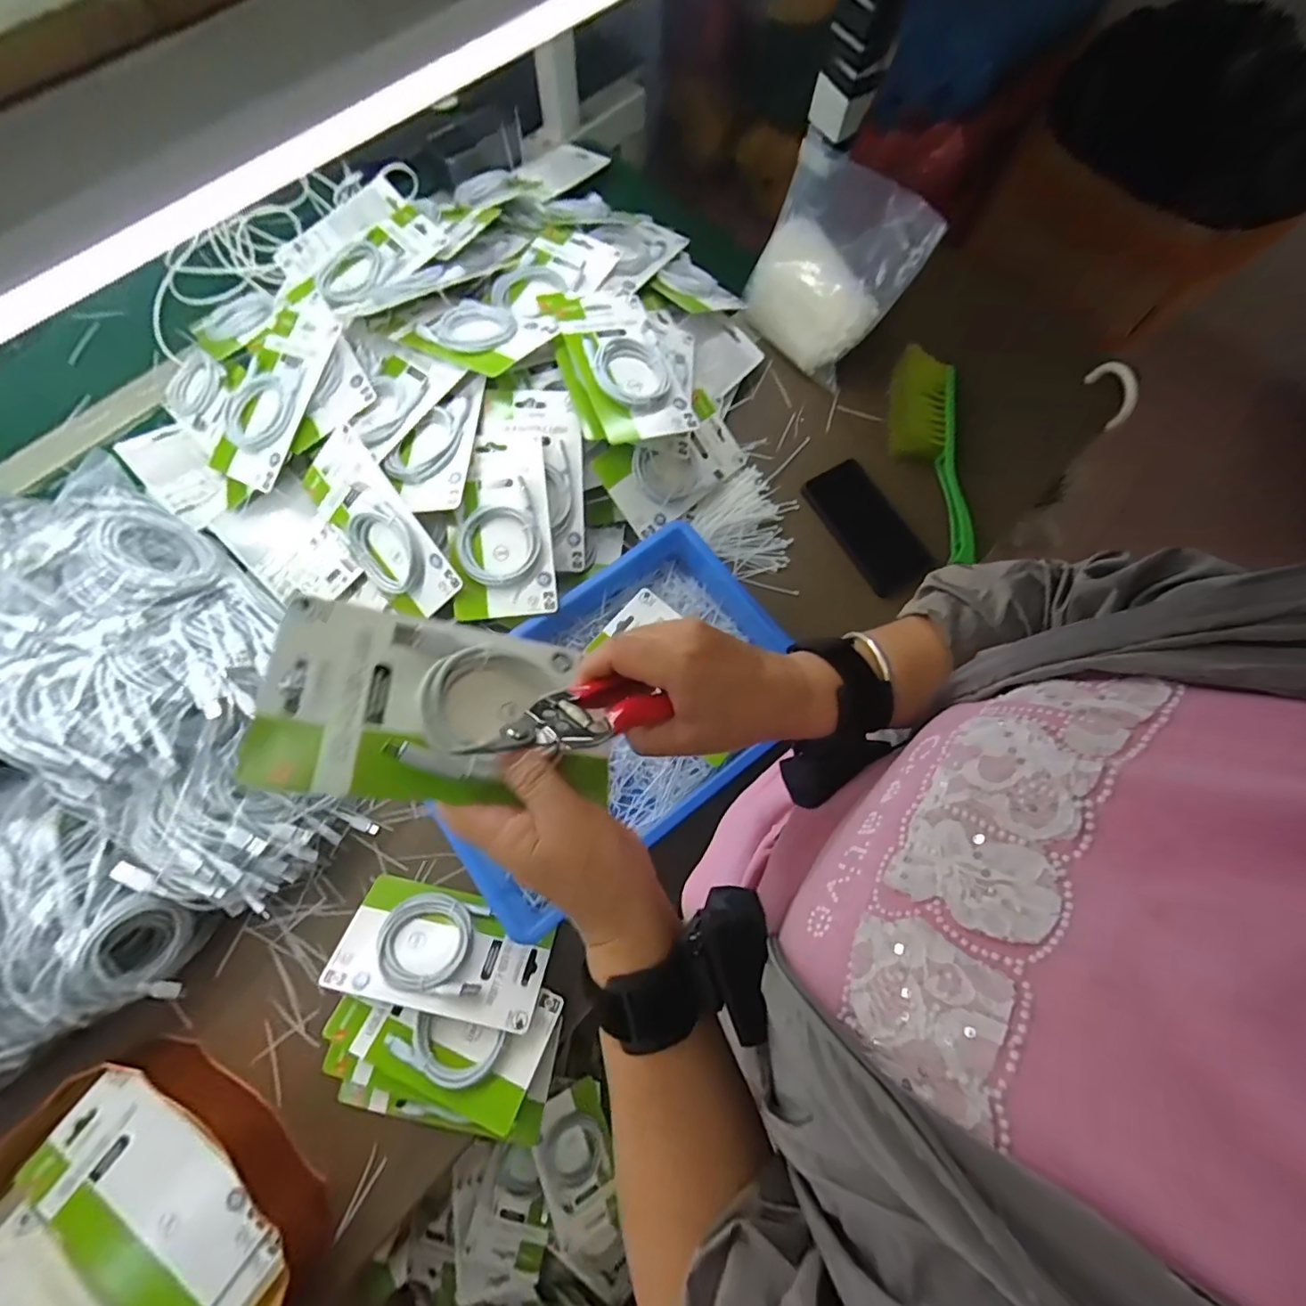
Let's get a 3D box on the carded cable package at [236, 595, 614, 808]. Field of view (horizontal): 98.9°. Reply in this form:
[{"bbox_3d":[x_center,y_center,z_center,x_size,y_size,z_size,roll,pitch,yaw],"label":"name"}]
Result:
[{"bbox_3d":[-0.105,0.028,0.297,0.168,0.013,0.100,11,56,-24],"label":"carded cable package"}]

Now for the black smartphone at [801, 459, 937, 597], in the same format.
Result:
[{"bbox_3d":[0.255,-0.151,0.659,0.082,0.010,0.168,-29,76,-10],"label":"black smartphone"}]

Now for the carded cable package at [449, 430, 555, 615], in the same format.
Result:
[{"bbox_3d":[-0.147,-0.127,0.546,0.091,0.018,0.179,-2,88,-4],"label":"carded cable package"}]

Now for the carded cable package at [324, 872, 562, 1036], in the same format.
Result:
[{"bbox_3d":[-0.185,0.264,0.500,0.178,0.019,0.097,13,44,0],"label":"carded cable package"}]

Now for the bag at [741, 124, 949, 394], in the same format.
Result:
[{"bbox_3d":[0.207,-0.451,0.663,0.176,0.196,0.046,37,47,3],"label":"bag"}]

